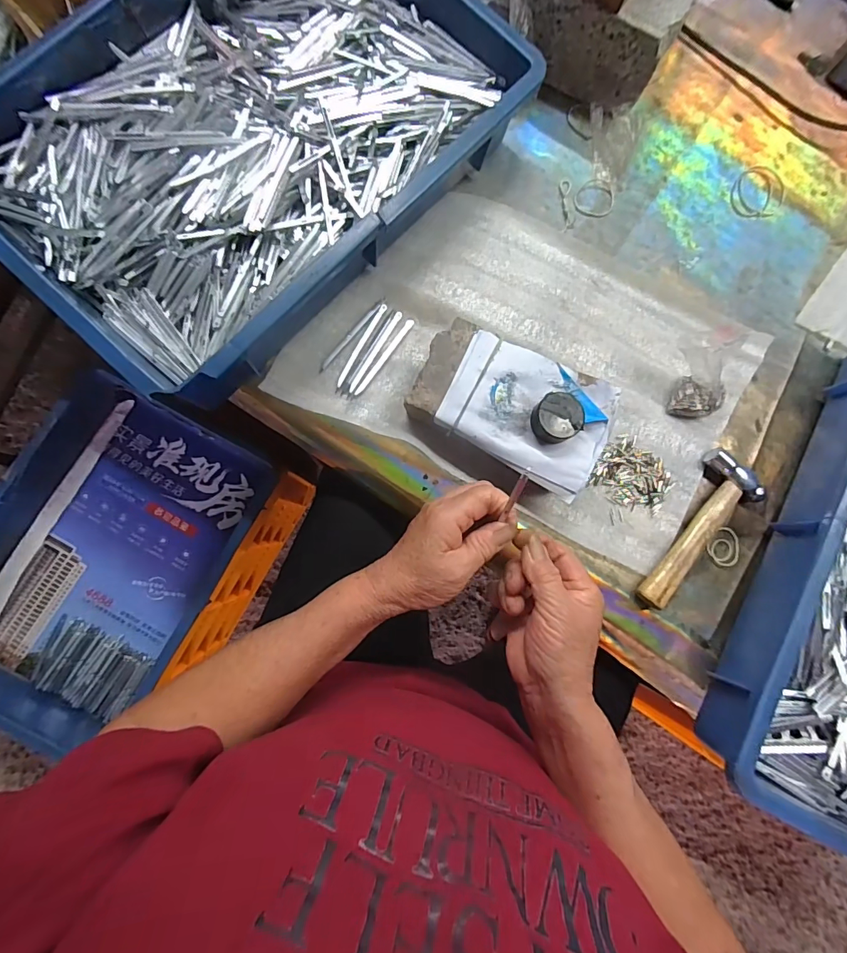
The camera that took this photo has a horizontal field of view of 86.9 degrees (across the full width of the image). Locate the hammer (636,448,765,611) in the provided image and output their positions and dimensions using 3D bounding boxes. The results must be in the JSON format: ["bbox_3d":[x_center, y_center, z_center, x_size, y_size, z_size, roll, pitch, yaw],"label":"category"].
[{"bbox_3d":[0.258,0.054,0.413,0.053,0.020,0.161,32,83,0],"label":"hammer"}]

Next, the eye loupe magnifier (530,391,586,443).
[{"bbox_3d":[0.109,-0.048,0.365,0.038,0.020,0.037,1,82,-4],"label":"eye loupe magnifier"}]

